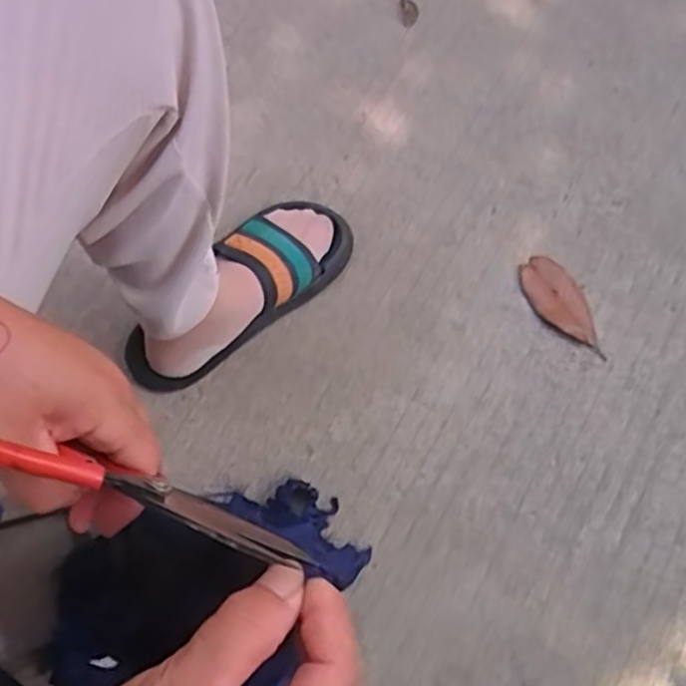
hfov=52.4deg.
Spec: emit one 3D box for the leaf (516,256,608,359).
[{"bbox_3d":[0.246,-0.041,0.771,0.055,0.011,0.127,-32,73,-11],"label":"leaf"}]

